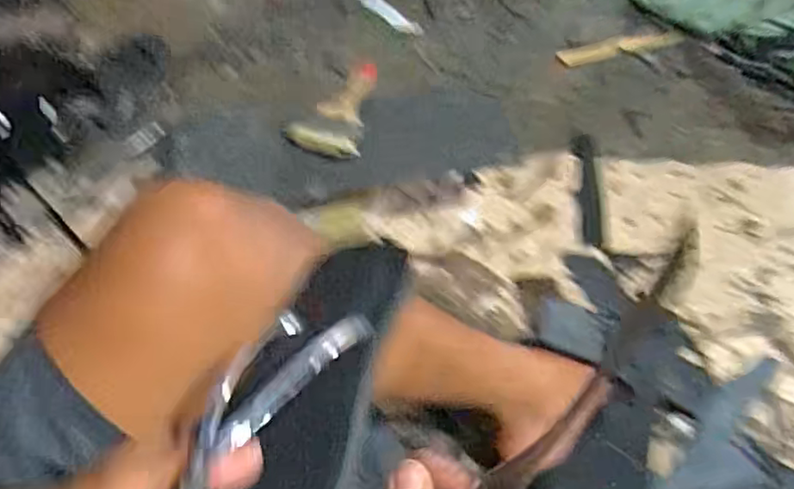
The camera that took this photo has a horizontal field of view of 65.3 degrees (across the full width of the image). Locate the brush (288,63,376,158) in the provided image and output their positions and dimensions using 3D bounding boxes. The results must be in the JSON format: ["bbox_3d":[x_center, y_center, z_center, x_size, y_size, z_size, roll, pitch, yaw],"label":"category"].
[{"bbox_3d":[-0.068,-0.165,0.742,0.080,0.030,0.142,12,51,10],"label":"brush"}]

